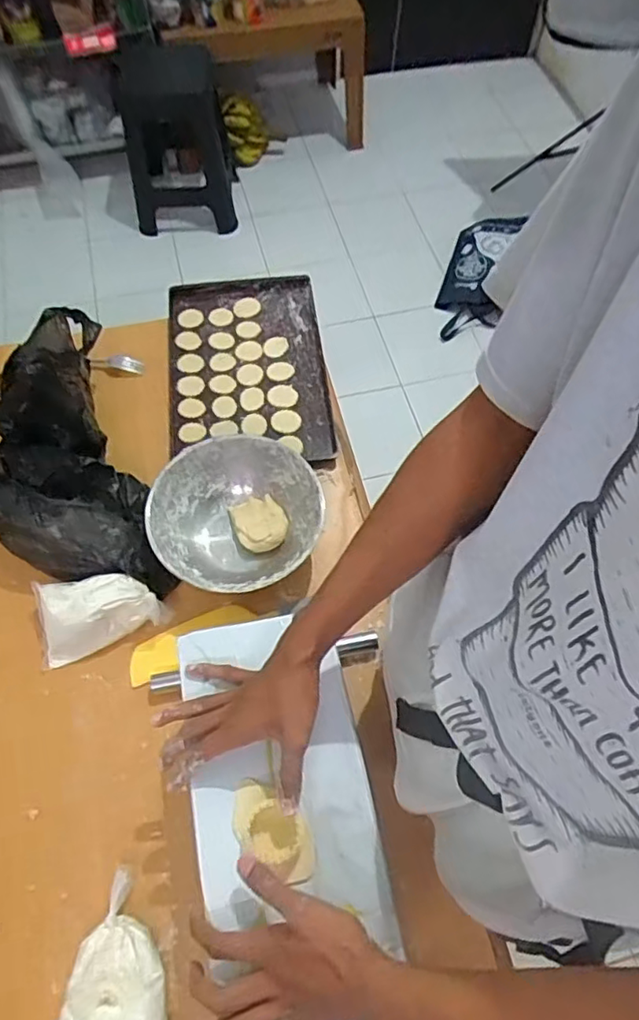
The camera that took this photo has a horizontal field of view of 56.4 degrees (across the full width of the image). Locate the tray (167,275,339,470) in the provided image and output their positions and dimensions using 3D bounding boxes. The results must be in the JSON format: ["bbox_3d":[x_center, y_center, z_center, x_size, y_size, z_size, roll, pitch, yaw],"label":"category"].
[{"bbox_3d":[-0.113,-0.221,0.941,0.242,0.032,0.369,-5,62,-4],"label":"tray"}]

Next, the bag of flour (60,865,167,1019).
[{"bbox_3d":[-0.205,0.456,0.579,0.111,0.035,0.177,-9,63,-6],"label":"bag of flour"}]

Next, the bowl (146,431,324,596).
[{"bbox_3d":[-0.108,0.001,0.773,0.213,0.069,0.195,0,62,-1],"label":"bowl"}]

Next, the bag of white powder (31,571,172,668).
[{"bbox_3d":[-0.267,0.122,0.732,0.153,0.057,0.091,-13,63,-8],"label":"bag of white powder"}]

